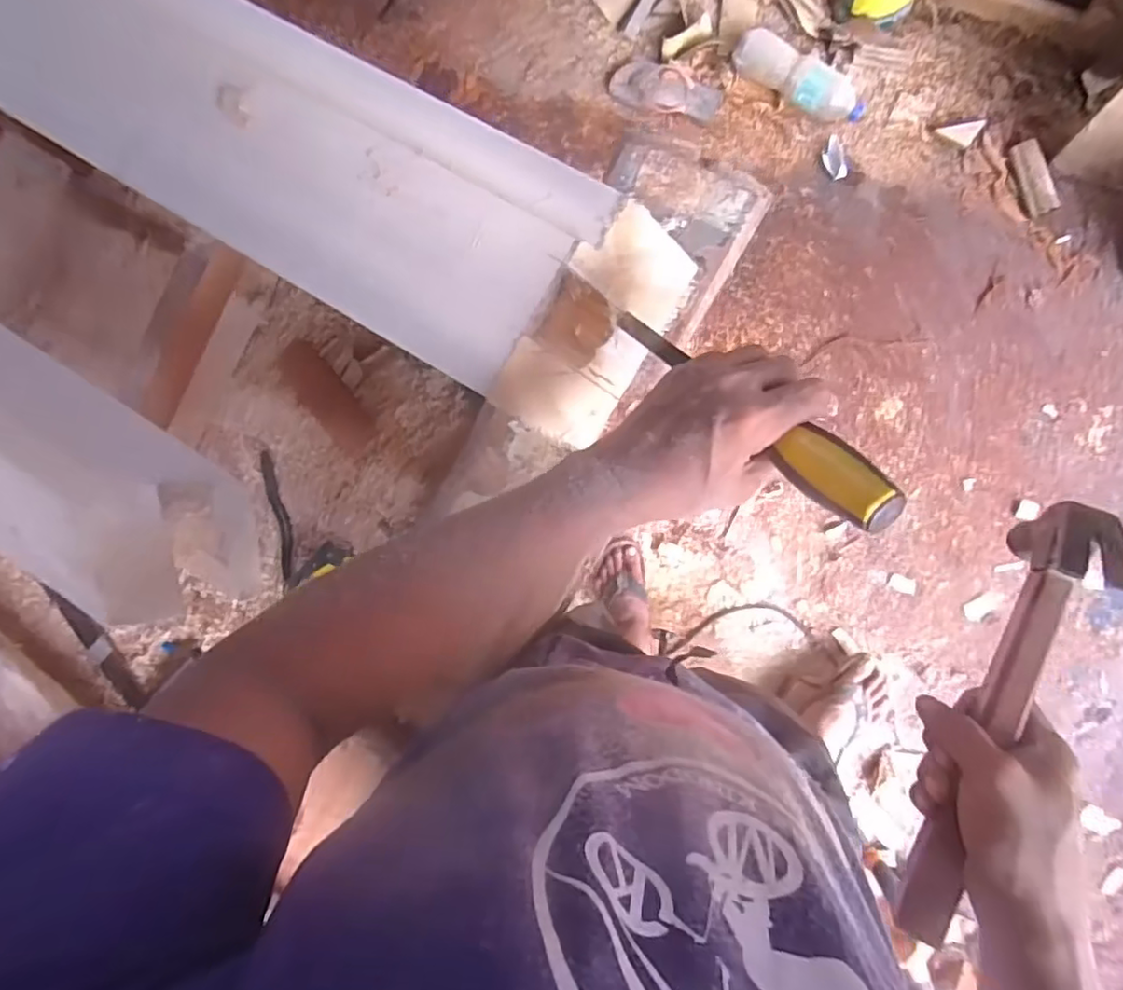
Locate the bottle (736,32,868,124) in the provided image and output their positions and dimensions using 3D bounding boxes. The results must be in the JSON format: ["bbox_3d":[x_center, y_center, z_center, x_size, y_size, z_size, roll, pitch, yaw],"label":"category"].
[{"bbox_3d":[0.475,-0.835,1.208,0.275,0.077,0.093,42,95,7],"label":"bottle"}]

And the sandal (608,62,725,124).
[{"bbox_3d":[0.221,-0.856,1.283,0.234,0.024,0.096,26,93,8],"label":"sandal"}]

